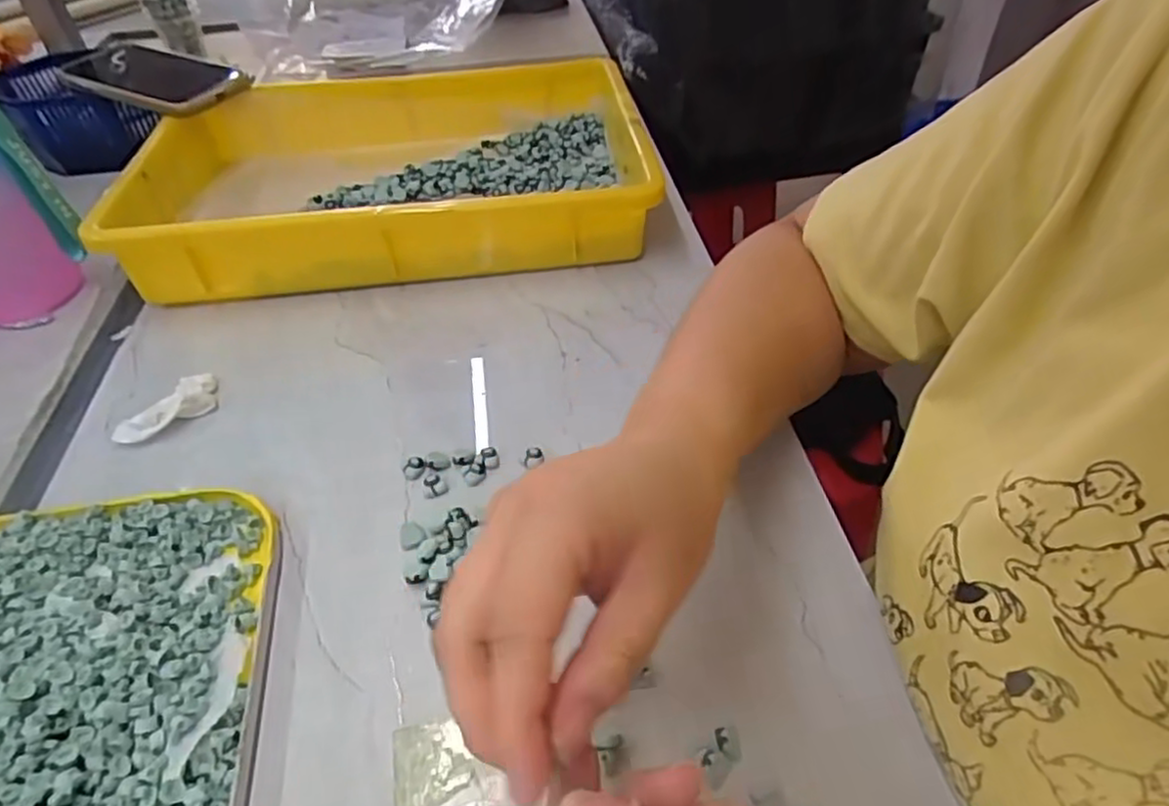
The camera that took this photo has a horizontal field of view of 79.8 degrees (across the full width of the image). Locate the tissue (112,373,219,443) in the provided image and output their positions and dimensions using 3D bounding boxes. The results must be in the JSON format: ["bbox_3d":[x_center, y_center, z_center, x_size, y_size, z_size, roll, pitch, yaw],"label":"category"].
[{"bbox_3d":[-0.235,0.004,0.400,0.026,0.012,0.060,22,50,24],"label":"tissue"}]

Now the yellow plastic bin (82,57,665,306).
[{"bbox_3d":[-0.142,-0.177,0.539,0.367,0.068,0.245,-7,44,-3],"label":"yellow plastic bin"}]

